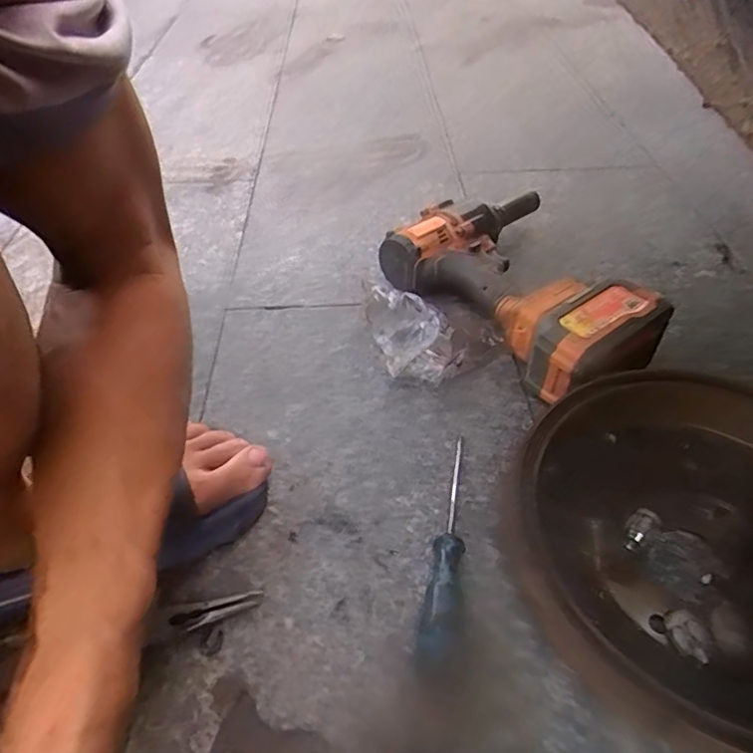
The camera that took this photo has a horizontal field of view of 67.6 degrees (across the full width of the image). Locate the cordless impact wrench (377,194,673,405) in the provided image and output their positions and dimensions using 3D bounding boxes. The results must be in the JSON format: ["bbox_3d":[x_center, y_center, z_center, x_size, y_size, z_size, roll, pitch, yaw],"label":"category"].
[{"bbox_3d":[0.155,-0.094,0.576,0.186,0.080,0.280,-29,52,-24],"label":"cordless impact wrench"}]

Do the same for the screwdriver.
[{"bbox_3d":[0.056,0.120,0.414,0.024,0.024,0.185,9,47,11],"label":"screwdriver"}]

